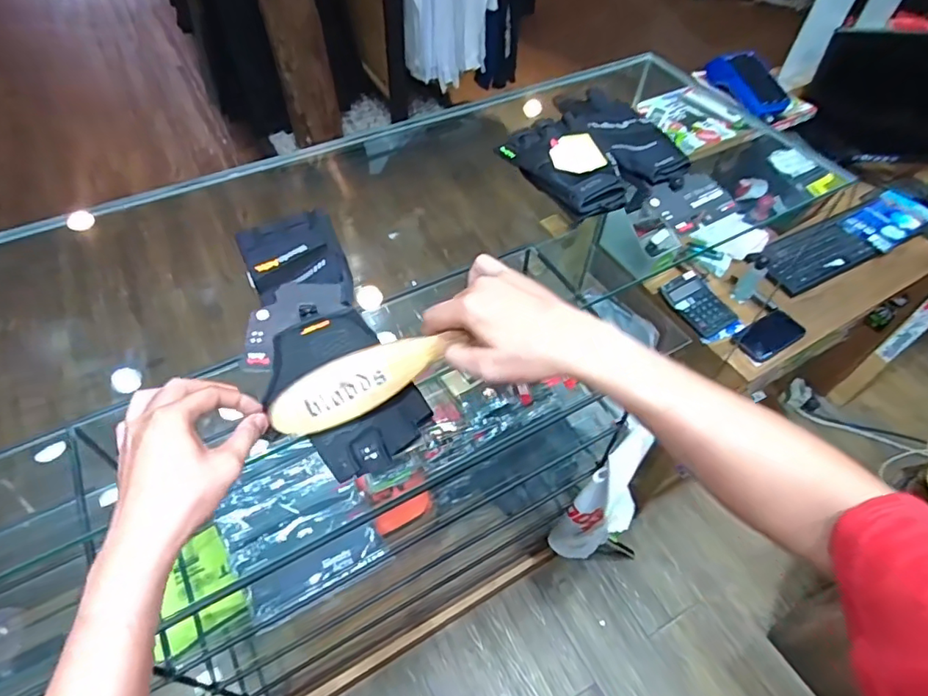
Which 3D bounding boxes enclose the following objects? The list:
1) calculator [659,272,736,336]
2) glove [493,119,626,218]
[{"bbox_3d":[0.487,-0.094,1.126,0.104,0.020,0.142,-25,58,-20],"label":"calculator"},{"bbox_3d":[0.126,-0.222,0.658,0.091,0.030,0.165,-27,58,-21],"label":"glove"}]

